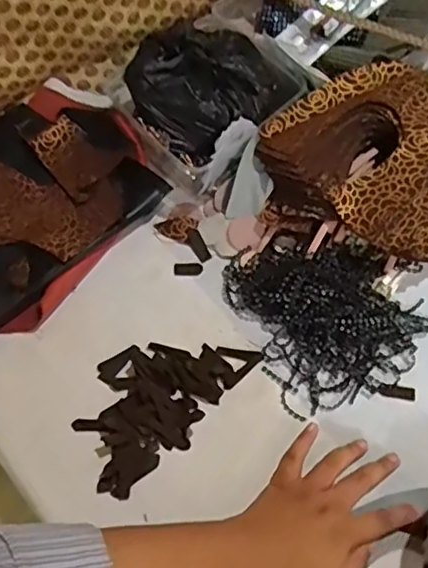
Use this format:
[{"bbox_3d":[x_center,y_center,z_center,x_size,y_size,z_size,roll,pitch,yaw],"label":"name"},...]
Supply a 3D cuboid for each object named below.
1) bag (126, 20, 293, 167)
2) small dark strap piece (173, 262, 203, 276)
[{"bbox_3d":[-0.002,-0.206,0.589,0.151,0.069,0.133,-35,65,-16],"label":"bag"},{"bbox_3d":[-0.025,-0.014,0.577,0.028,0.006,0.014,-5,60,0],"label":"small dark strap piece"}]

